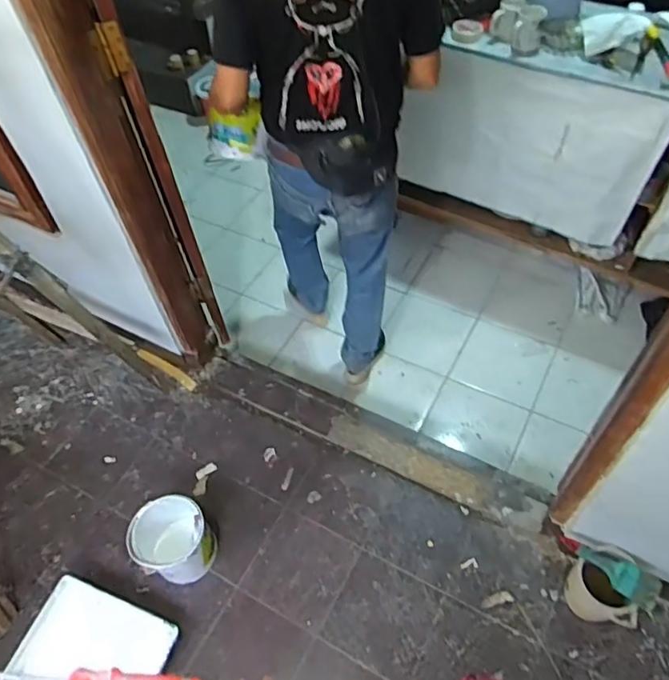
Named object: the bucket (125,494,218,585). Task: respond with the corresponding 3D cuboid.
[{"bbox_3d":[-0.434,0.539,1.523,0.199,0.184,0.180,23,58,20],"label":"bucket"}]

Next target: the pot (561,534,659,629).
[{"bbox_3d":[0.648,0.602,1.372,0.202,0.195,0.174,8,54,10],"label":"pot"}]

